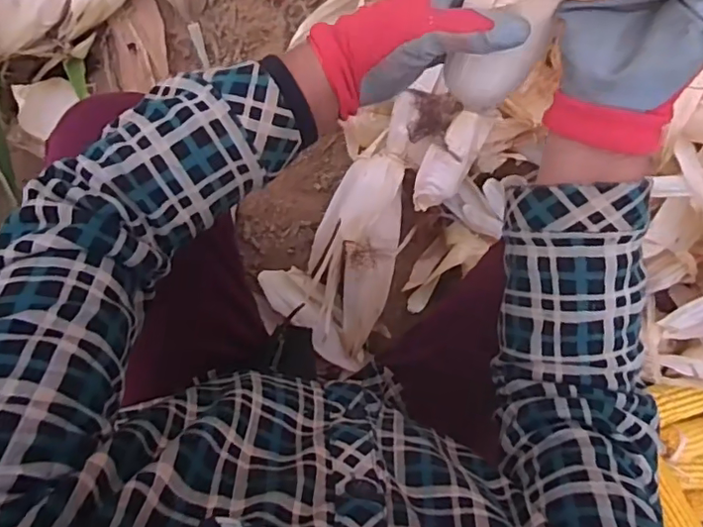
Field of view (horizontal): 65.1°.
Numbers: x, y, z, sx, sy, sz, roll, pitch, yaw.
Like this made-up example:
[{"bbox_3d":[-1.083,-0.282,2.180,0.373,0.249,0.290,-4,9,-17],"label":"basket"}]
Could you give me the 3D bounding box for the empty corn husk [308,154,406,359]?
[{"bbox_3d":[0.004,-0.013,0.768,0.118,0.034,0.279,10,98,-4],"label":"empty corn husk"}]

